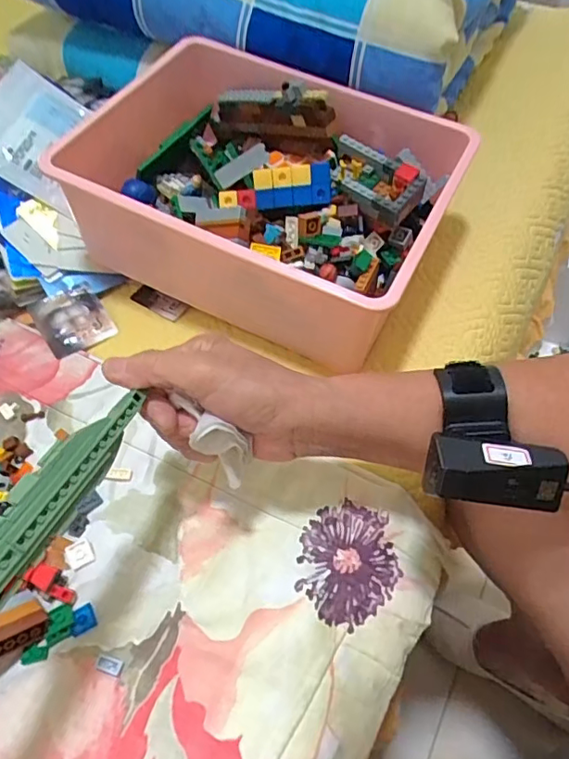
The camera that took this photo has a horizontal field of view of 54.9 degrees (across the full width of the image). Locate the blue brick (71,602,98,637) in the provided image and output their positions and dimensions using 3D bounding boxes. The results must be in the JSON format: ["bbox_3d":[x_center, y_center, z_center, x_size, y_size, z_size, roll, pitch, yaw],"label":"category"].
[{"bbox_3d":[-0.132,0.156,0.356,0.017,0.004,0.017,-27,58,-16],"label":"blue brick"}]

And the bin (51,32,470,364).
[{"bbox_3d":[-0.010,-0.172,0.511,0.310,0.126,0.251,22,58,16],"label":"bin"}]

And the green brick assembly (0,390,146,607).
[{"bbox_3d":[-0.123,0.073,0.253,0.022,0.023,0.177,19,49,14],"label":"green brick assembly"}]

